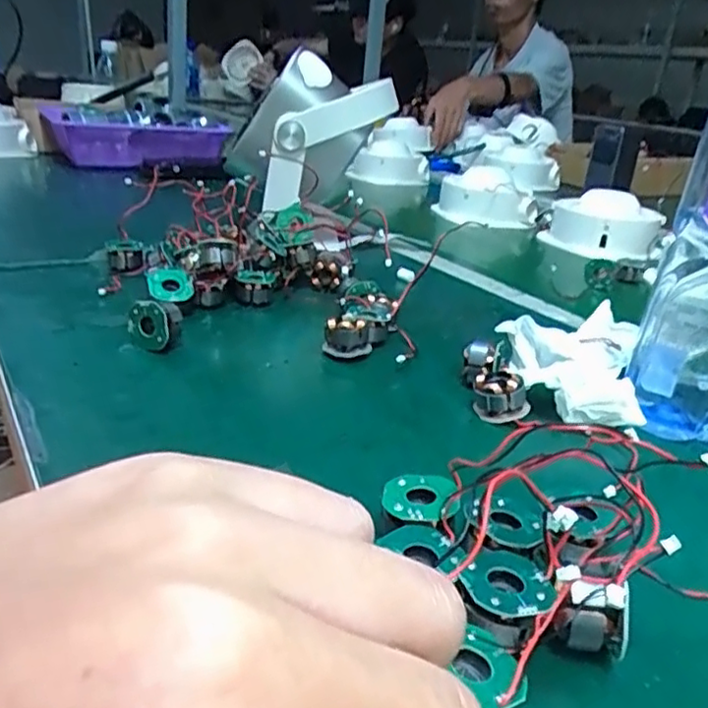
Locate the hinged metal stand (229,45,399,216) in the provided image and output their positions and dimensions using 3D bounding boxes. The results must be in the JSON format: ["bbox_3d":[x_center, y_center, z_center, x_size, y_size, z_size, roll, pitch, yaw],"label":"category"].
[{"bbox_3d":[-0.037,-0.209,0.614,0.094,0.134,0.146,23,30,34],"label":"hinged metal stand"}]

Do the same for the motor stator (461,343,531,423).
[{"bbox_3d":[0.080,0.018,0.374,0.029,0.023,0.056,-1,38,-12],"label":"motor stator"}]

